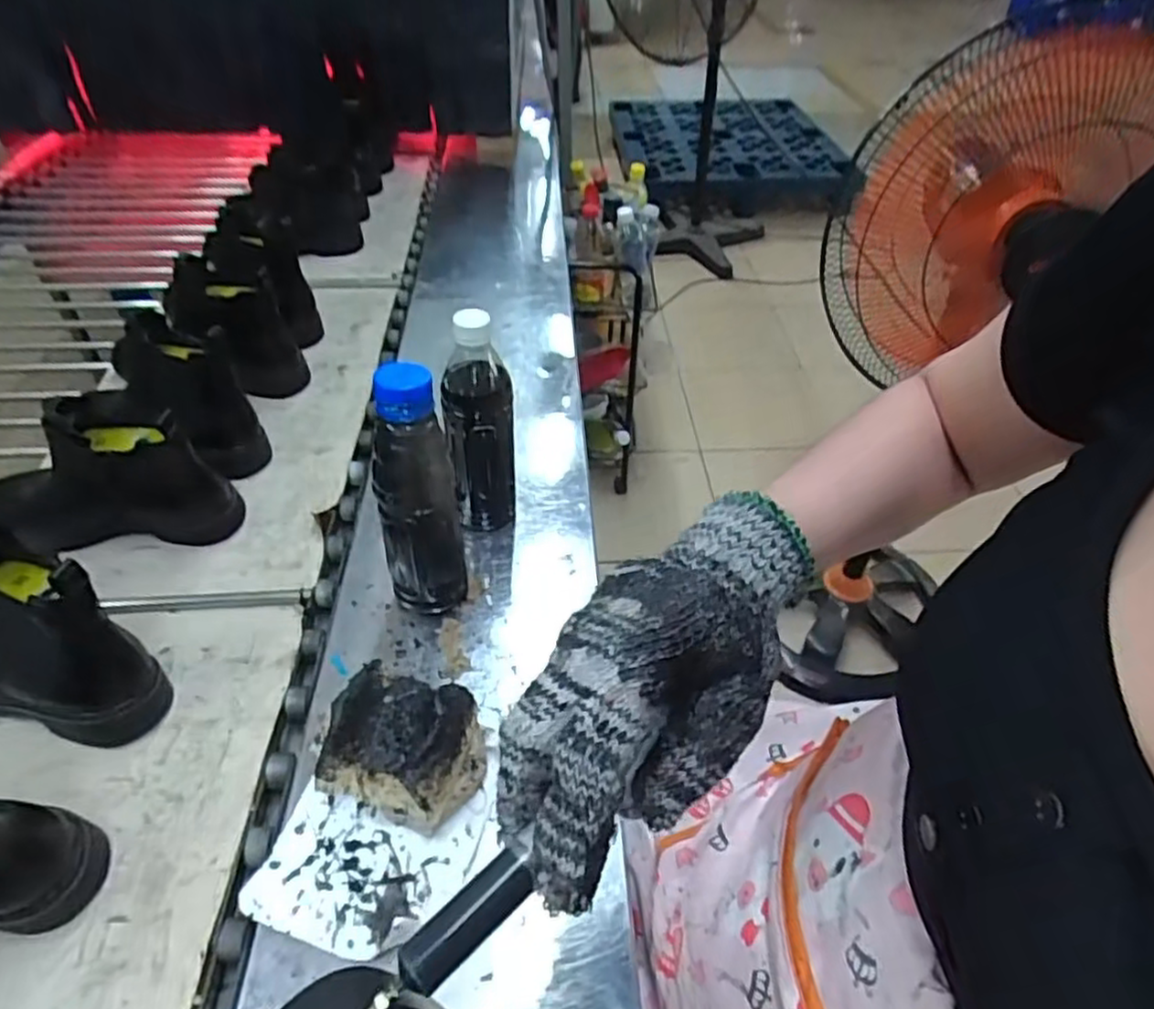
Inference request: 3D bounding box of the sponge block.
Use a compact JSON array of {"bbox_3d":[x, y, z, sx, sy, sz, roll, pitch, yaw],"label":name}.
[{"bbox_3d":[-0.112,0.164,0.483,0.094,0.080,0.079,14,45,6],"label":"sponge block"}]

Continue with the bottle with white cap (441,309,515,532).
[{"bbox_3d":[-0.086,-0.071,0.643,0.063,0.209,0.070,-1,45,-9],"label":"bottle with white cap"}]

